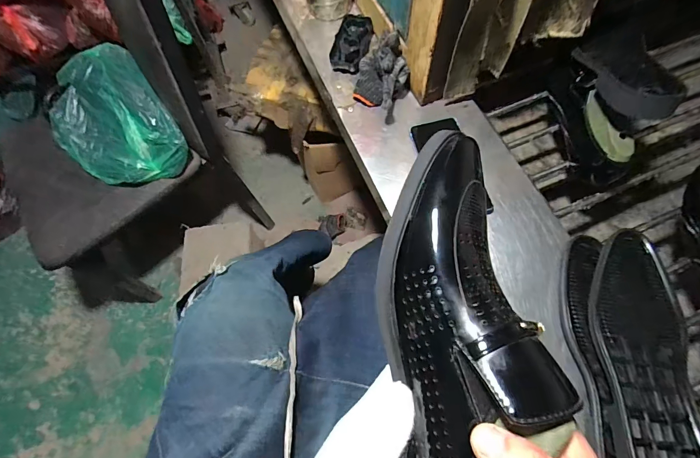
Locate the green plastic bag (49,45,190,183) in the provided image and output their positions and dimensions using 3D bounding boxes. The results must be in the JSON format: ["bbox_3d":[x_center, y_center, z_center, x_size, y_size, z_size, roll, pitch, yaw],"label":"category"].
[{"bbox_3d":[-0.537,-0.238,0.809,0.238,0.112,0.329,-34,71,-12],"label":"green plastic bag"}]

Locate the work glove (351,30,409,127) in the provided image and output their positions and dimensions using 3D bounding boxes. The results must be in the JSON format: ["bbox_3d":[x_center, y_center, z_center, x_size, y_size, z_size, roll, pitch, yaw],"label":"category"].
[{"bbox_3d":[0.048,-0.228,0.555,0.081,0.084,0.101,13,69,6],"label":"work glove"}]

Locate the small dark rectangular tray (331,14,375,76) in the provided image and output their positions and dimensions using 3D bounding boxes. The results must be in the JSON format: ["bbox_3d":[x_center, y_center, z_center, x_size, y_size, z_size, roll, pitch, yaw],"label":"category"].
[{"bbox_3d":[0.004,-0.317,0.621,0.058,0.023,0.114,14,69,7],"label":"small dark rectangular tray"}]

